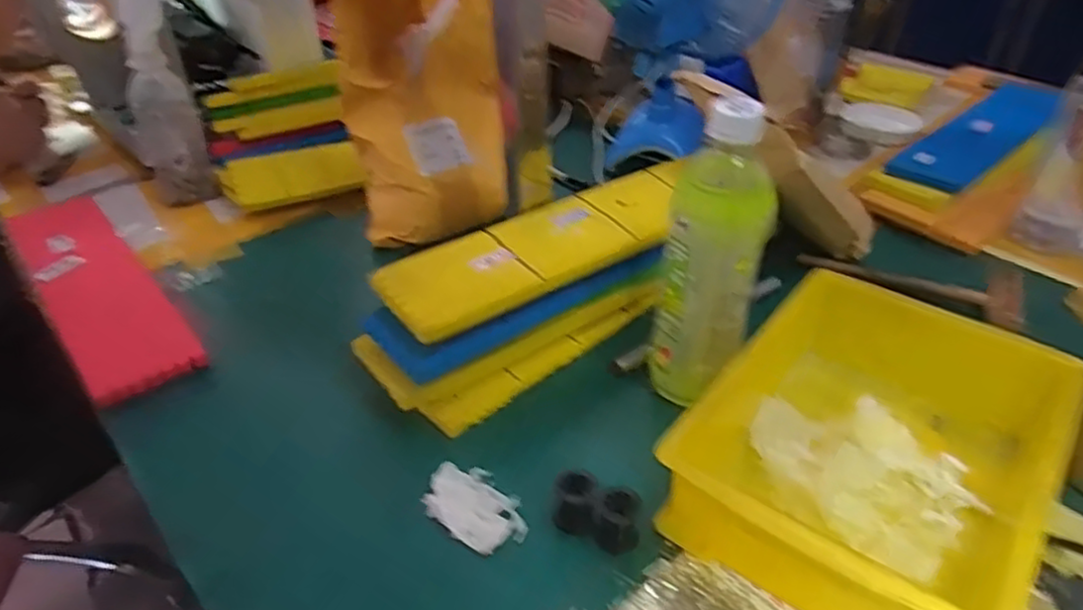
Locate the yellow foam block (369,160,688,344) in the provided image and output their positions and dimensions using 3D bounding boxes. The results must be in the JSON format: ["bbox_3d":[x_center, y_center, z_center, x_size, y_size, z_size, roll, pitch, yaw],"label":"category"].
[{"bbox_3d":[0.020,-0.051,0.548,0.301,0.025,0.085,-29,46,-32],"label":"yellow foam block"}]

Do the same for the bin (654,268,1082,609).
[{"bbox_3d":[0.207,0.086,0.441,0.177,0.075,0.233,26,45,29],"label":"bin"}]

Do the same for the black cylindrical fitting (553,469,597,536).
[{"bbox_3d":[0.022,0.122,0.432,0.025,0.032,0.025,0,38,0],"label":"black cylindrical fitting"}]

